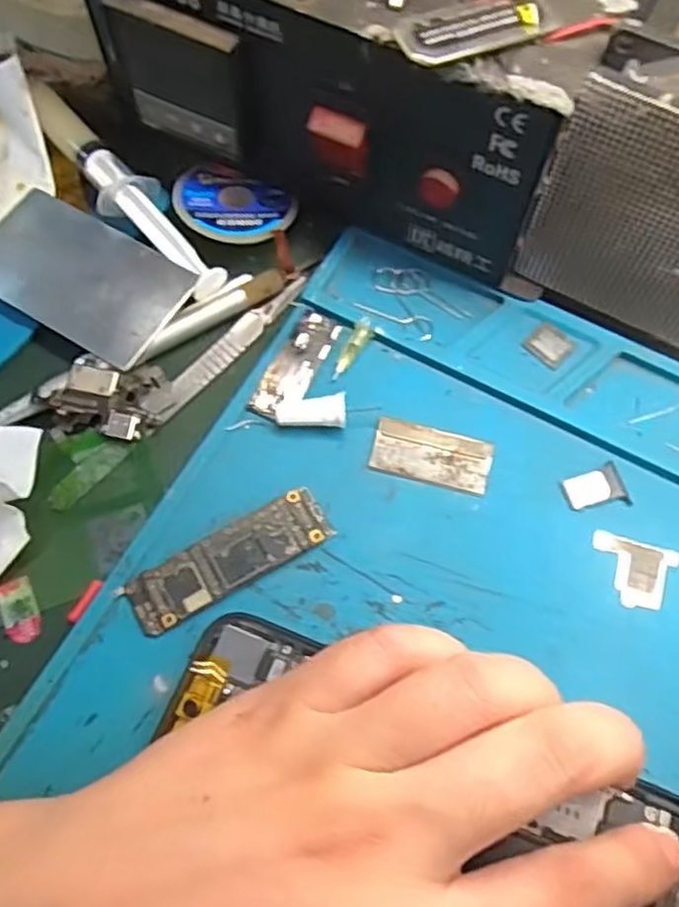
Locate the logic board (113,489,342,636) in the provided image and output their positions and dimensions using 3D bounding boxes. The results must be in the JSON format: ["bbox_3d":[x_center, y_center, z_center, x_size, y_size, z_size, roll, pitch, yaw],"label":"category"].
[{"bbox_3d":[-0.034,0.033,0.223,0.064,0.005,0.020,-30,70,-12],"label":"logic board"}]

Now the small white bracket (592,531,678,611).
[{"bbox_3d":[0.091,0.036,0.223,0.025,0.004,0.021,15,68,7],"label":"small white bracket"}]

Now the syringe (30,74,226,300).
[{"bbox_3d":[-0.081,-0.099,0.268,0.022,0.018,0.108,-36,72,-13],"label":"syringe"}]

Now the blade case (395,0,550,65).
[{"bbox_3d":[0.036,-0.113,0.193,0.043,0.007,0.015,-25,69,-10],"label":"blade case"}]

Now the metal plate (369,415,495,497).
[{"bbox_3d":[0.030,0.000,0.237,0.038,0.004,0.019,14,68,6],"label":"metal plate"}]

